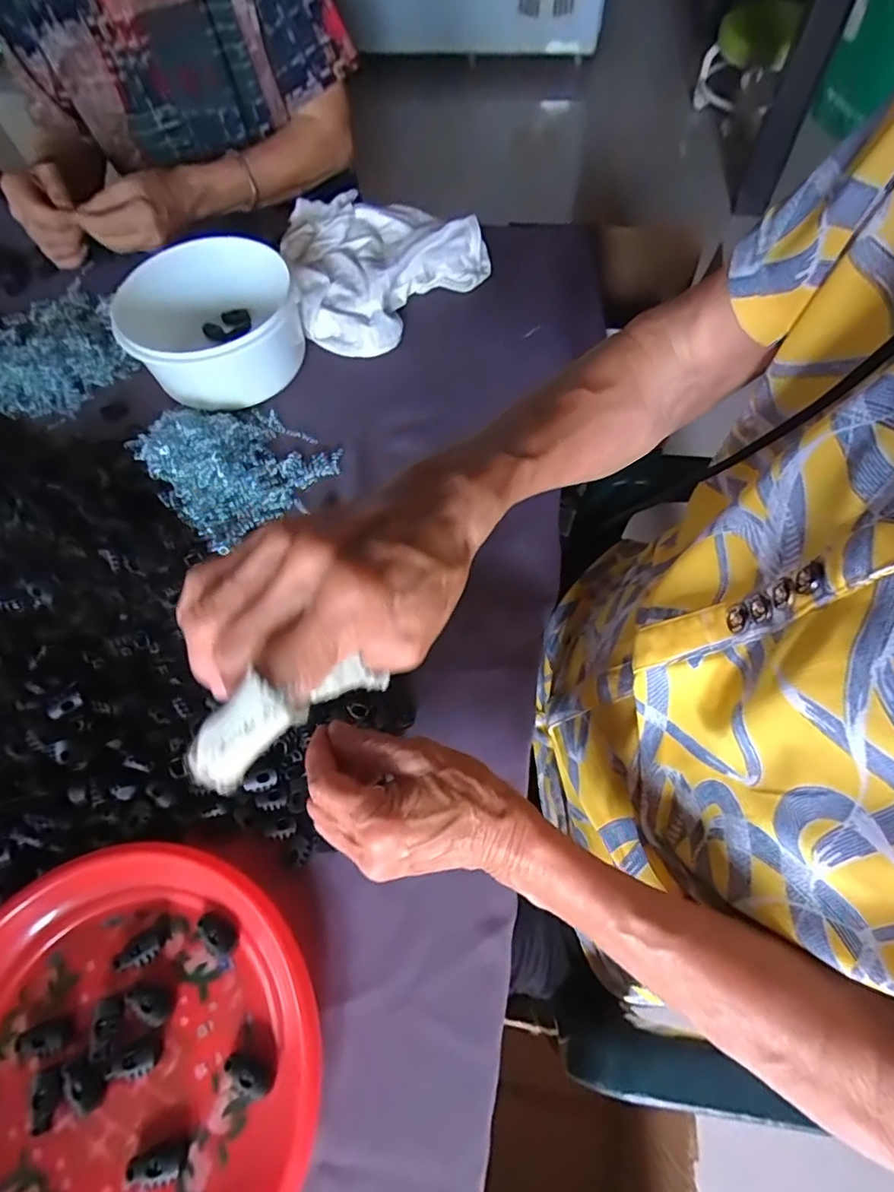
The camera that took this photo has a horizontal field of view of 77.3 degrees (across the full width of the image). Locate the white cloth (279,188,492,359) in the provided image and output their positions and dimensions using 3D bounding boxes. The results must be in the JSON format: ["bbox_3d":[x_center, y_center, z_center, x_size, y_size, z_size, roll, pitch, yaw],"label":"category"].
[{"bbox_3d":[-0.066,-0.365,0.594,0.206,0.039,0.236,-17,65,-5],"label":"white cloth"}]

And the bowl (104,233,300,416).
[{"bbox_3d":[-0.217,-0.249,0.524,0.148,0.076,0.148,-1,65,2],"label":"bowl"}]

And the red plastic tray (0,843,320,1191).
[{"bbox_3d":[-0.190,0.266,0.306,0.229,0.027,0.222,-15,65,-4],"label":"red plastic tray"}]

